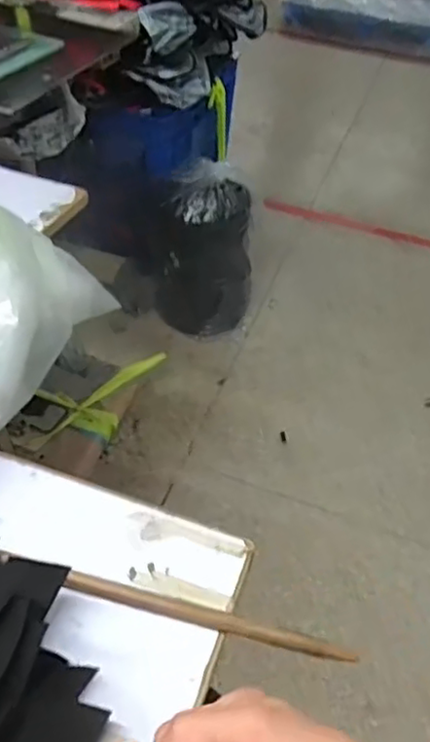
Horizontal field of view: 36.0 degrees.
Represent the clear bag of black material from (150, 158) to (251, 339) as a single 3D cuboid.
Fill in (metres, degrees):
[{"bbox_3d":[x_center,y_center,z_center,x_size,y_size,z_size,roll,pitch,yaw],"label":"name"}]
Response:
[{"bbox_3d":[-0.036,-0.295,1.694,0.264,0.419,0.169,4,43,-2],"label":"clear bag of black material"}]

